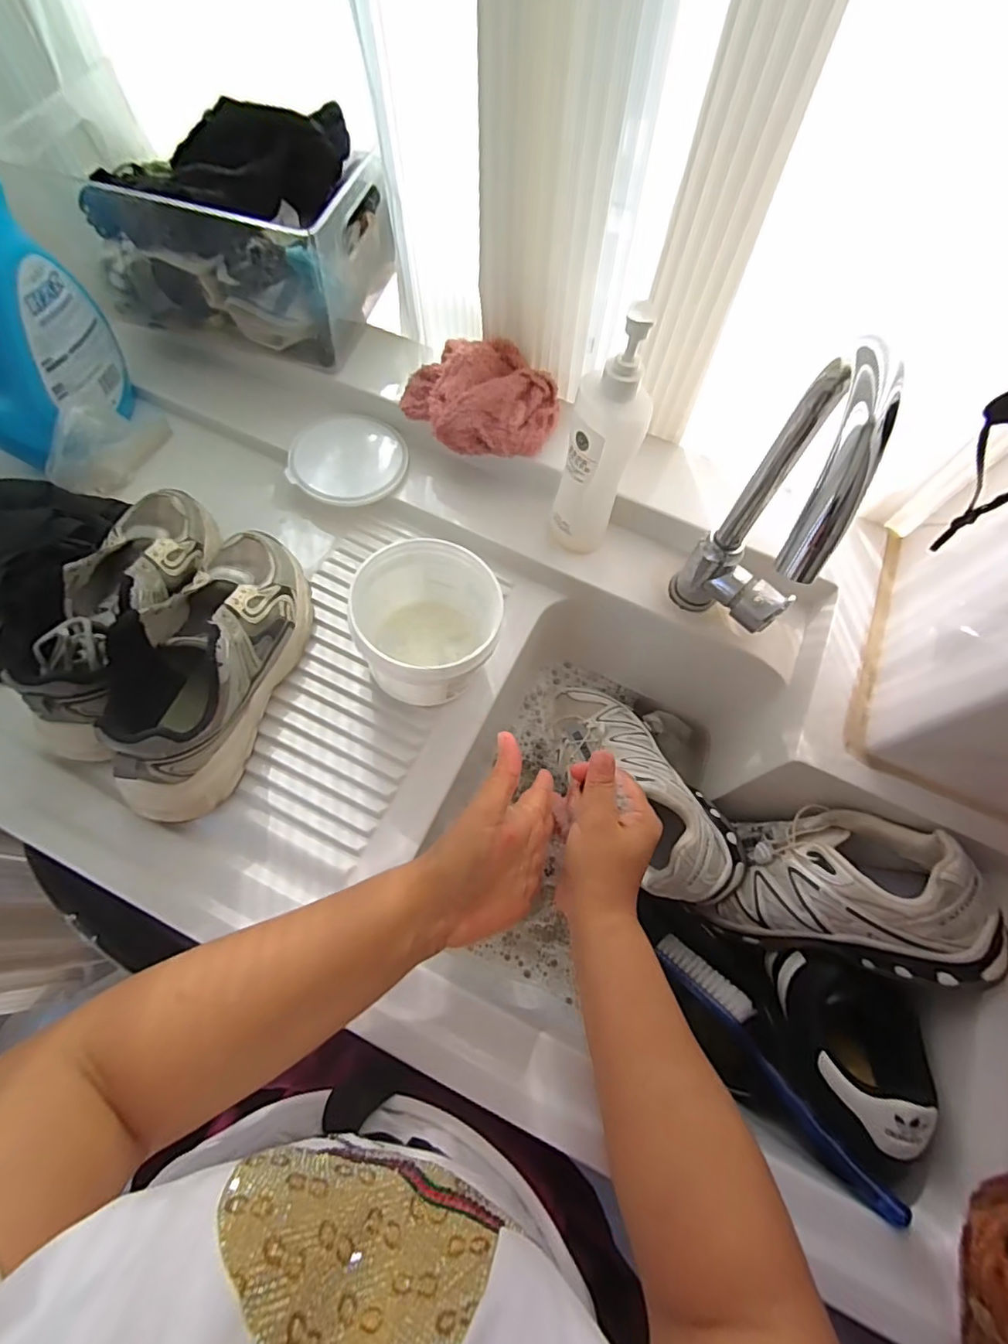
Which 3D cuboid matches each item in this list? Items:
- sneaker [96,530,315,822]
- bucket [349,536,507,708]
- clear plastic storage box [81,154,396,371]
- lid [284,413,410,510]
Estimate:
[{"bbox_3d":[-0.238,-0.011,0.447,0.091,0.101,0.246,15,68,3],"label":"sneaker"},{"bbox_3d":[-0.068,-0.038,0.481,0.109,0.091,0.118,1,68,-3],"label":"bucket"},{"bbox_3d":[-0.278,-0.455,0.576,0.278,0.127,0.172,18,68,4],"label":"clear plastic storage box"},{"bbox_3d":[-0.160,-0.227,0.583,0.112,0.018,0.115,1,68,-3],"label":"lid"}]

